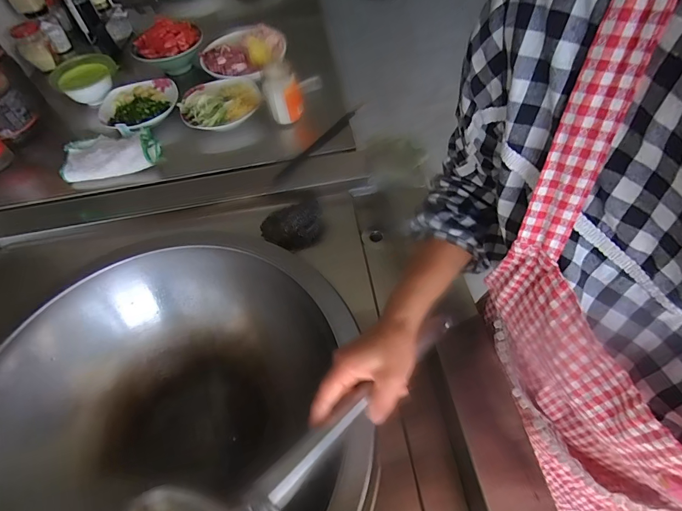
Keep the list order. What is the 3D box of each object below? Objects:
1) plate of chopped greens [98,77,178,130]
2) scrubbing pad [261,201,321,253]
[{"bbox_3d":[-0.447,-0.333,0.836,0.172,0.036,0.164,-17,55,-7],"label":"plate of chopped greens"},{"bbox_3d":[-0.090,-0.058,0.705,0.116,0.041,0.095,-24,57,-12],"label":"scrubbing pad"}]

